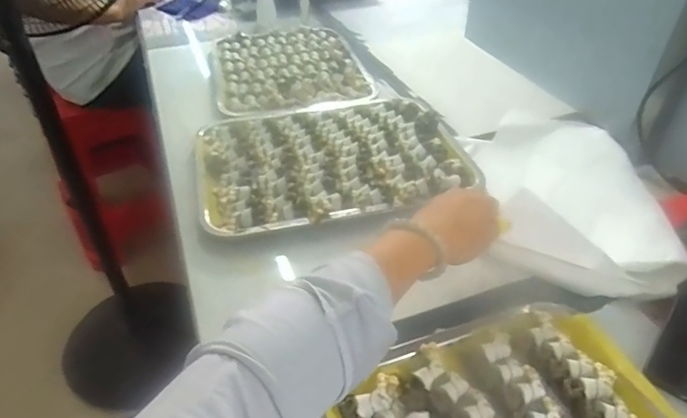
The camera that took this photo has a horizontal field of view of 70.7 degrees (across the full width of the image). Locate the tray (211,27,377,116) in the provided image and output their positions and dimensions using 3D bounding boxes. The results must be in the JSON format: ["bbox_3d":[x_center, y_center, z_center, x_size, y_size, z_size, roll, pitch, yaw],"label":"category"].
[{"bbox_3d":[-0.102,-0.261,0.889,0.261,0.052,0.344,-10,43,-11],"label":"tray"}]

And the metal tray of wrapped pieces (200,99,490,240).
[{"bbox_3d":[-0.016,-0.068,0.651,0.343,0.031,0.260,-12,43,-13],"label":"metal tray of wrapped pieces"}]

